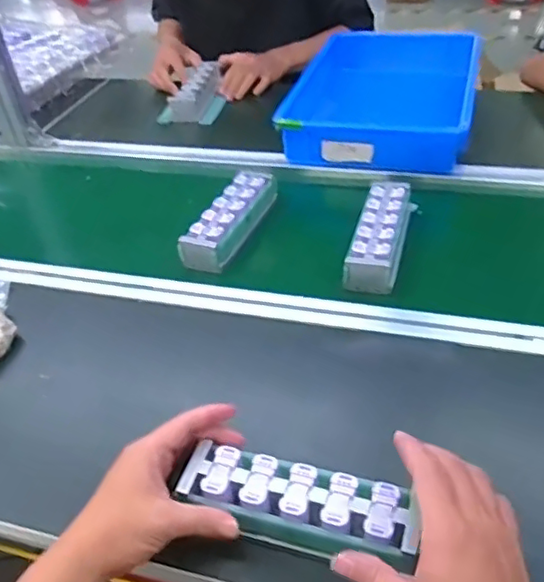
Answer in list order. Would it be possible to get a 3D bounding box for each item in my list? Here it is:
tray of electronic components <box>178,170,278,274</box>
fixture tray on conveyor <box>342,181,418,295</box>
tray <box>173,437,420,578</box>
[{"bbox_3d":[-0.057,-0.100,0.833,0.060,0.045,0.201,11,42,20],"label":"tray of electronic components"},{"bbox_3d":[0.140,-0.073,0.781,0.064,0.045,0.198,8,41,16],"label":"fixture tray on conveyor"},{"bbox_3d":[0.018,0.168,0.477,0.184,0.031,0.055,9,42,19],"label":"tray"}]

